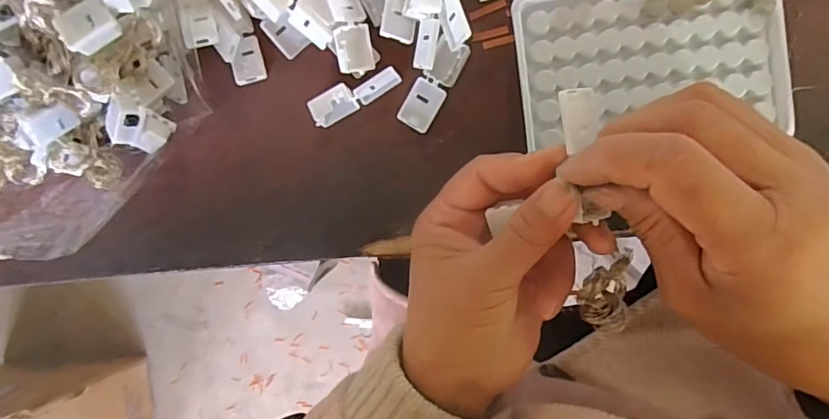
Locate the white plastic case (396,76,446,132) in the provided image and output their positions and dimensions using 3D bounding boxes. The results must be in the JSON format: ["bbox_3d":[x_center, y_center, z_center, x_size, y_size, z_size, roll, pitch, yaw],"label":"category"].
[{"bbox_3d":[0.004,-0.061,0.314,0.021,0.008,0.028,33,97,7],"label":"white plastic case"}]

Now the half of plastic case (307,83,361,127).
[{"bbox_3d":[-0.048,-0.062,0.318,0.027,0.021,0.007,-30,42,5],"label":"half of plastic case"}]

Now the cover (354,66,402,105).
[{"bbox_3d":[-0.022,-0.073,0.314,0.027,0.012,0.009,-30,87,9],"label":"cover"}]

